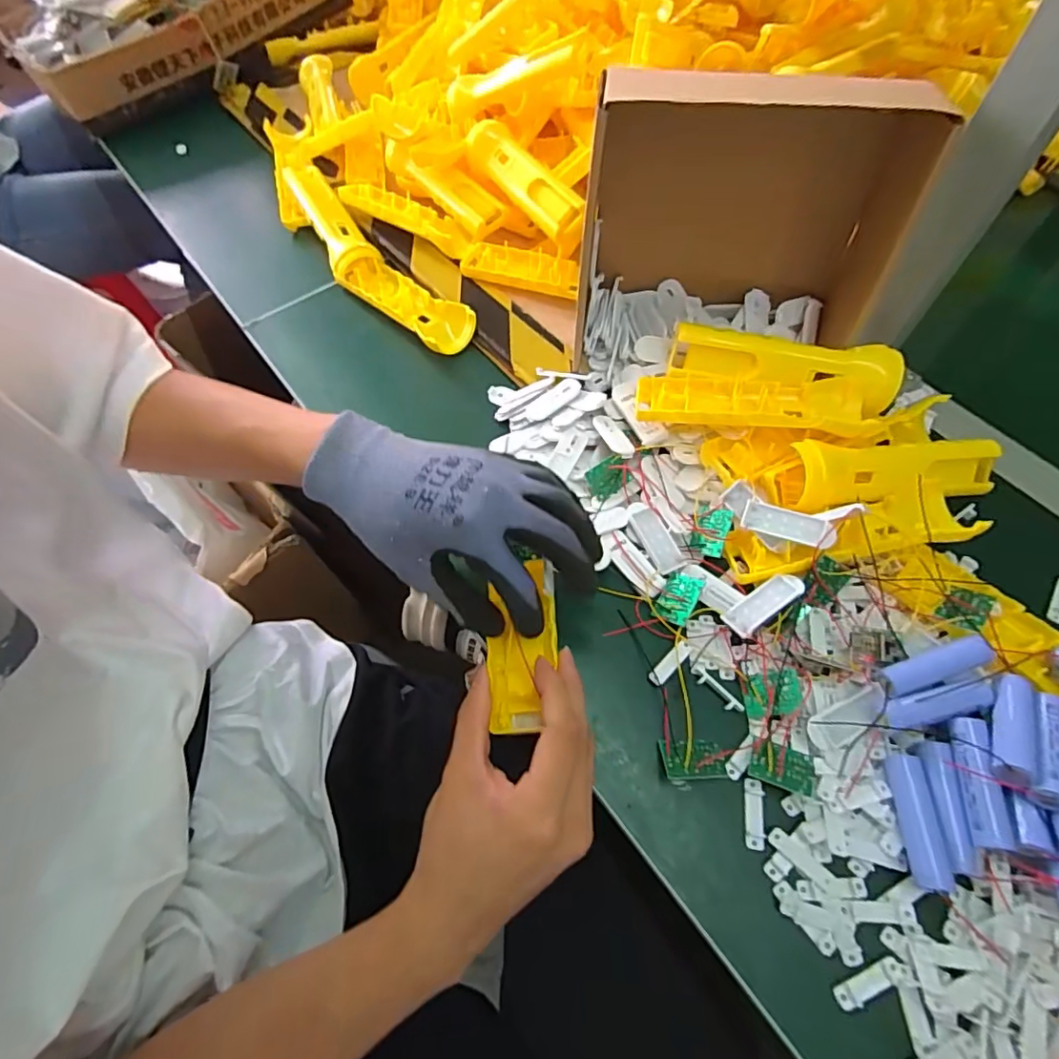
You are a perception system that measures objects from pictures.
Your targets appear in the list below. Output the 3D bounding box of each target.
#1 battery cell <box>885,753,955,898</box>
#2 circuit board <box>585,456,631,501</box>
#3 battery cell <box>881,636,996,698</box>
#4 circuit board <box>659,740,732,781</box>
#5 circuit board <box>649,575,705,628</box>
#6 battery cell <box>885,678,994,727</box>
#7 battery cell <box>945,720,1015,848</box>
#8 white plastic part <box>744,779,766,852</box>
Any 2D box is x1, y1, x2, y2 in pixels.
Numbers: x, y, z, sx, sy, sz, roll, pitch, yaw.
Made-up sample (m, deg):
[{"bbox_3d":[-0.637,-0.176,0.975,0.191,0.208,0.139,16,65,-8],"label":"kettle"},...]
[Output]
[{"bbox_3d":[0.213,0.161,0.305,0.015,0.014,0.066,2,61,2],"label":"battery cell"},{"bbox_3d":[0.061,-0.040,0.420,0.034,0.006,0.026,-33,105,-8],"label":"circuit board"},{"bbox_3d":[0.245,0.083,0.333,0.064,0.018,0.019,-15,62,-7],"label":"battery cell"},{"bbox_3d":[0.097,0.136,0.327,0.037,0.005,0.025,-1,35,8],"label":"circuit board"},{"bbox_3d":[0.101,0.047,0.376,0.023,0.004,0.035,23,70,28],"label":"circuit board"},{"bbox_3d":[0.241,0.102,0.325,0.064,0.019,0.019,-15,64,1],"label":"battery cell"},{"bbox_3d":[0.242,0.135,0.296,0.019,0.015,0.063,3,61,3],"label":"battery cell"},{"bbox_3d":[0.130,0.165,0.320,0.010,0.005,0.037,9,61,6],"label":"white plastic part"}]

